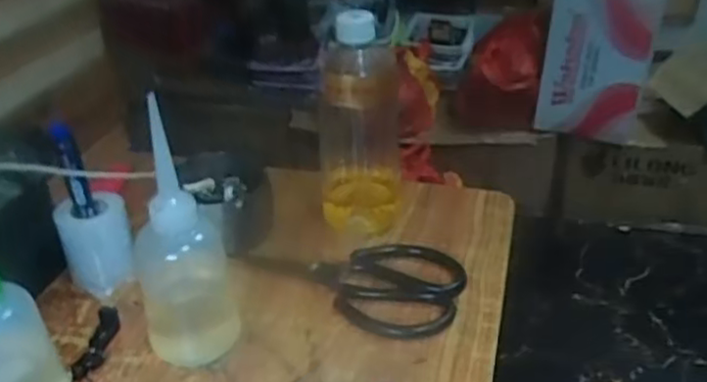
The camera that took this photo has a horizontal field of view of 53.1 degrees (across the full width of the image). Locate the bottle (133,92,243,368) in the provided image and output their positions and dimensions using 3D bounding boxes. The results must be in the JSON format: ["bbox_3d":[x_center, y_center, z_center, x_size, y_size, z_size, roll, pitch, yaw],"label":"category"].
[{"bbox_3d":[-0.119,0.029,0.474,0.062,0.180,0.054,-10,32,-13],"label":"bottle"}]

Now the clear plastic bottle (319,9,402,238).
[{"bbox_3d":[0.005,-0.058,0.599,0.072,0.180,0.078,-3,31,-1],"label":"clear plastic bottle"}]

